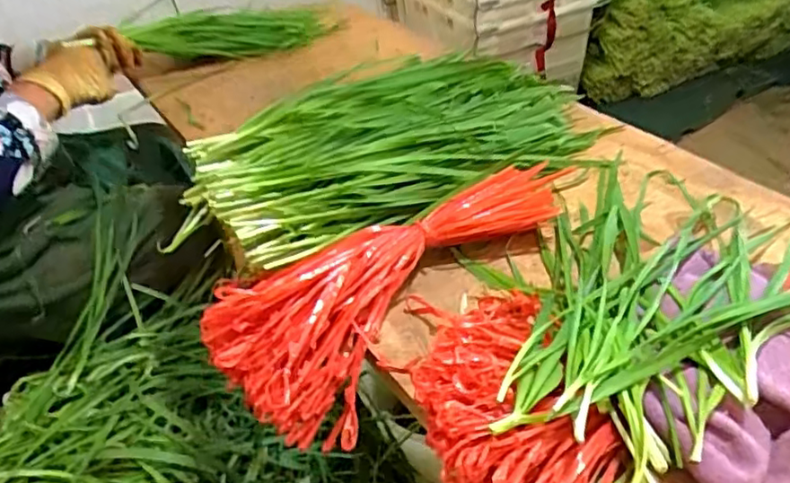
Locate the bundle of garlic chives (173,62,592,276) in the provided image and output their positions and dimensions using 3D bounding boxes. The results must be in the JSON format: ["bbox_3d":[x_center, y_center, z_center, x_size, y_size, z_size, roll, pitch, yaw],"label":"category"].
[{"bbox_3d":[-0.003,-0.129,0.737,0.505,0.057,0.326,-24,44,-22],"label":"bundle of garlic chives"}]

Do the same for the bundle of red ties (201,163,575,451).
[{"bbox_3d":[0.004,0.034,0.553,0.337,0.084,0.133,-33,48,-30],"label":"bundle of red ties"}]

